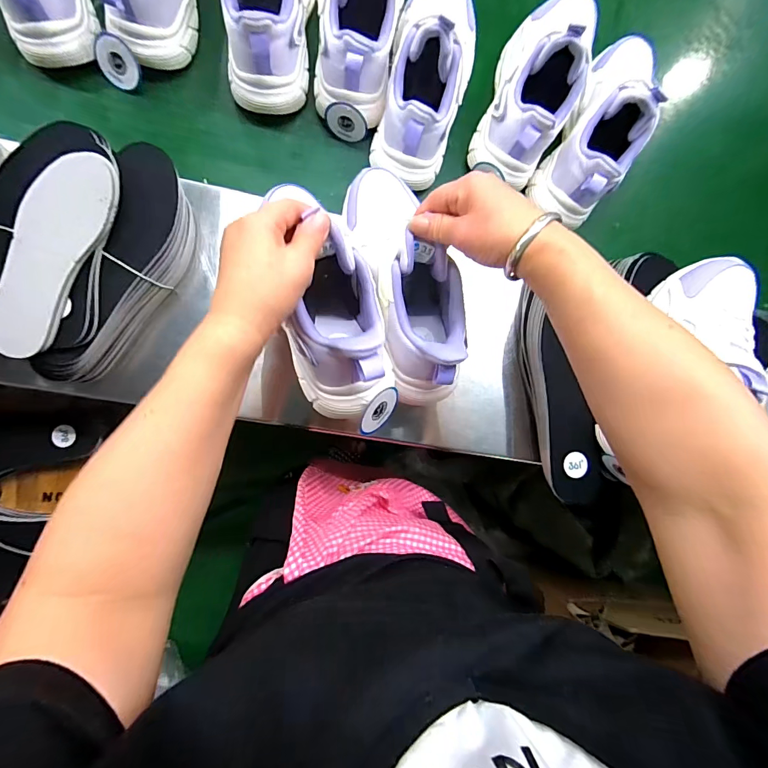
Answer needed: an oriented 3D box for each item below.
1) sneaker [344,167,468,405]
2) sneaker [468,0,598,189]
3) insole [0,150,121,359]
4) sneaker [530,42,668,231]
[{"bbox_3d":[0.020,-0.106,0.380,0.070,0.098,0.232,-14,77,-9],"label":"sneaker"},{"bbox_3d":[0.177,-0.343,0.447,0.083,0.112,0.219,21,86,-8],"label":"sneaker"},{"bbox_3d":[-0.281,-0.109,0.348,0.069,0.013,0.176,16,90,0],"label":"insole"},{"bbox_3d":[0.256,-0.297,0.454,0.087,0.105,0.233,27,85,-7],"label":"sneaker"}]

